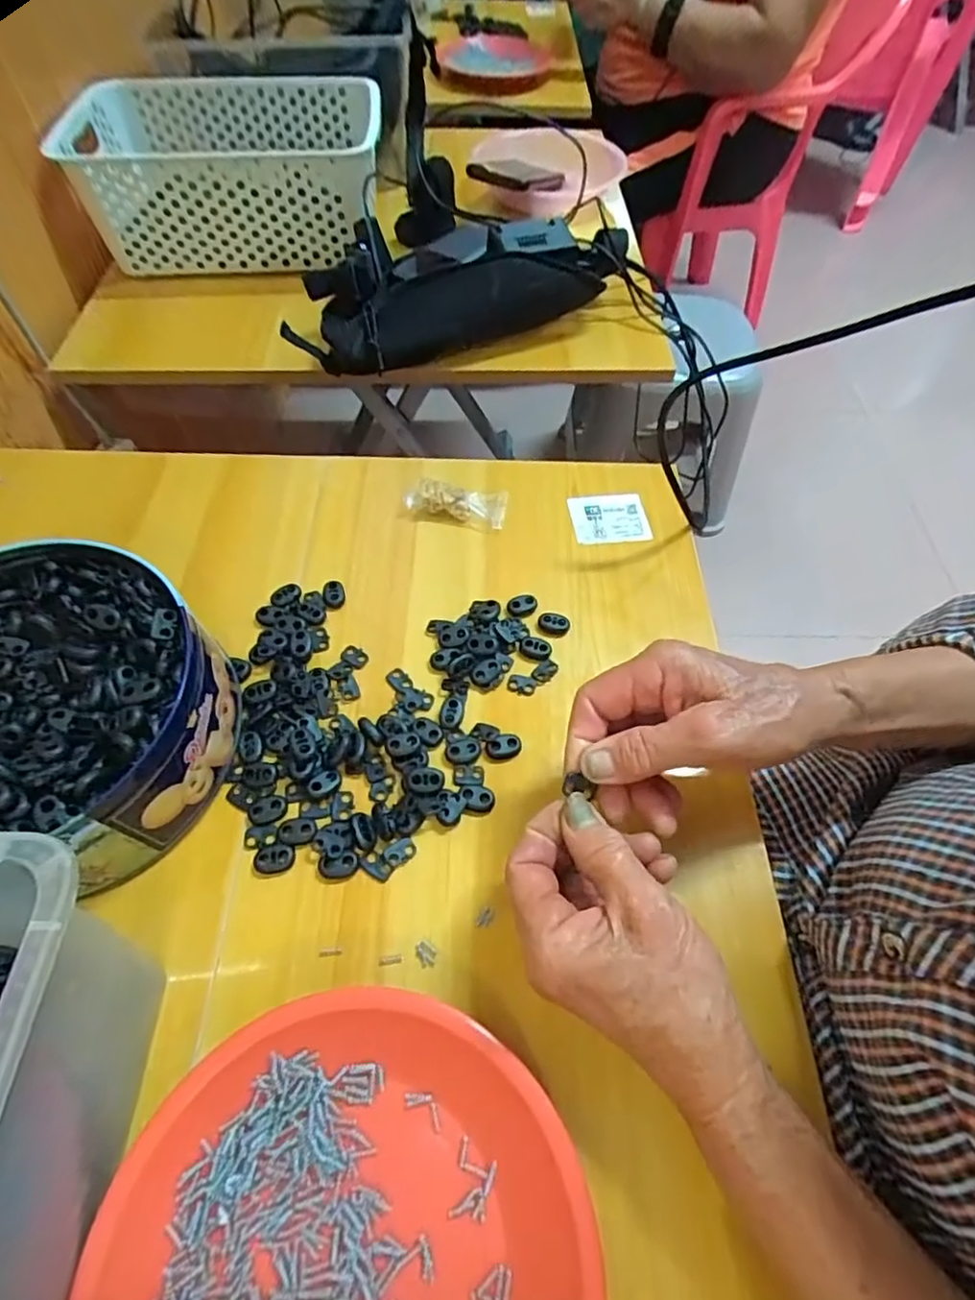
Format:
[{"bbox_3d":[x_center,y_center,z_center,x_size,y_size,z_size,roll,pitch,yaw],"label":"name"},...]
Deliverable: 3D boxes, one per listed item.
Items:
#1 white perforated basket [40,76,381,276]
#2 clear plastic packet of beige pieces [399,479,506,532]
[{"bbox_3d":[-0.271,-0.518,0.658,0.302,0.106,0.211,-3,58,-4],"label":"white perforated basket"},{"bbox_3d":[-0.026,-0.116,0.472,0.082,0.021,0.032,6,58,1],"label":"clear plastic packet of beige pieces"}]

